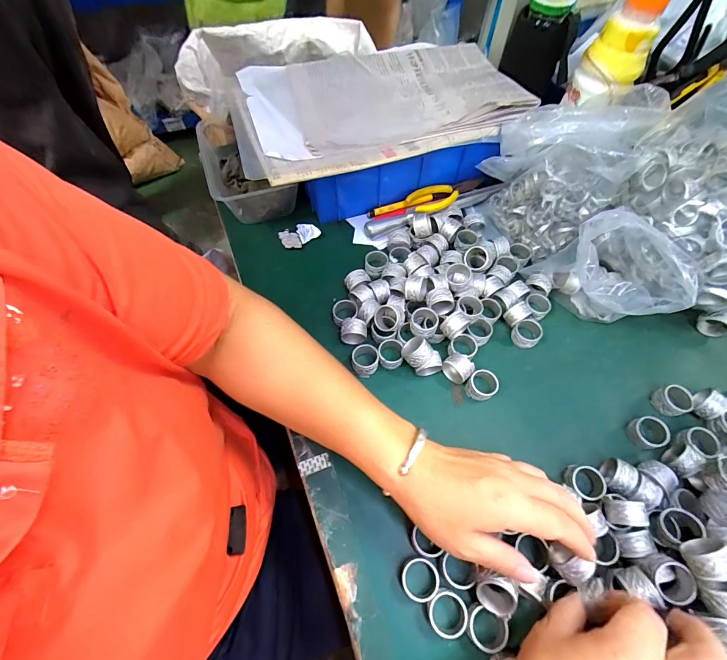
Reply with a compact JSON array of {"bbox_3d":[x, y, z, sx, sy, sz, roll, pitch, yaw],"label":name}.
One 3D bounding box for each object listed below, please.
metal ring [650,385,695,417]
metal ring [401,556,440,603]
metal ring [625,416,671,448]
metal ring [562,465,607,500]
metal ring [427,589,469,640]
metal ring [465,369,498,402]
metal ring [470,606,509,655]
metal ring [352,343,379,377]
[{"bbox_3d":[0.298,0.068,0.341,0.029,0.015,0.027,0,61,0],"label":"metal ring"},{"bbox_3d":[0.043,0.191,0.271,0.028,0.014,0.029,0,61,0],"label":"metal ring"},{"bbox_3d":[0.265,0.096,0.328,0.027,0.019,0.028,0,61,0],"label":"metal ring"},{"bbox_3d":[0.191,0.132,0.305,0.028,0.019,0.028,0,61,0],"label":"metal ring"},{"bbox_3d":[0.062,0.210,0.261,0.028,0.016,0.029,0,61,0],"label":"metal ring"},{"bbox_3d":[0.117,0.055,0.347,0.029,0.018,0.025,-20,62,-11],"label":"metal ring"},{"bbox_3d":[0.089,0.217,0.256,0.029,0.013,0.024,22,63,12],"label":"metal ring"},{"bbox_3d":[0.002,0.031,0.358,0.027,0.020,0.030,-3,61,-2],"label":"metal ring"}]

